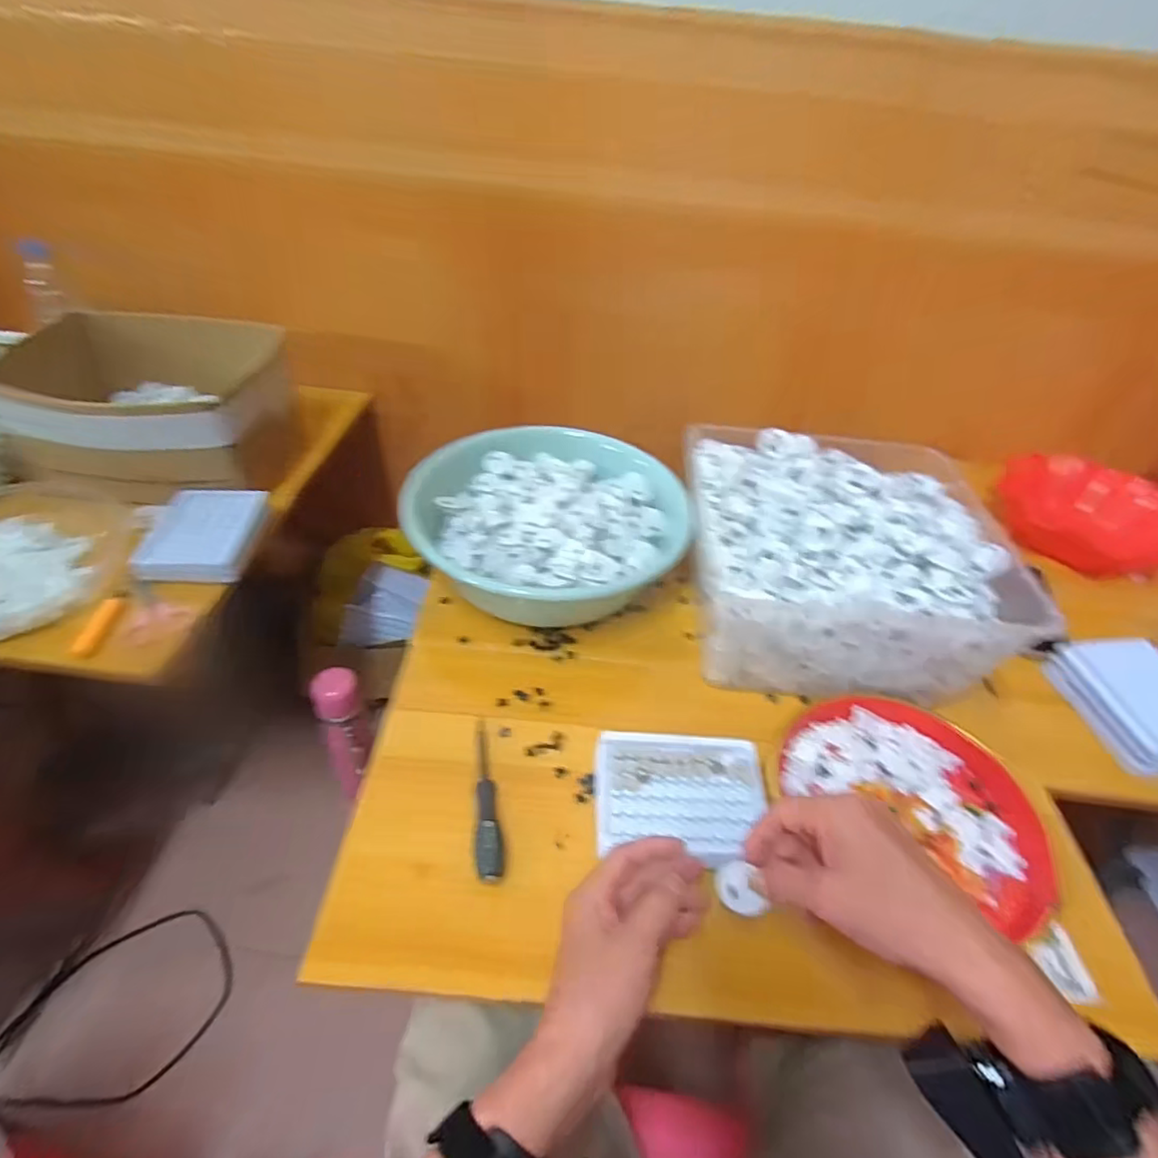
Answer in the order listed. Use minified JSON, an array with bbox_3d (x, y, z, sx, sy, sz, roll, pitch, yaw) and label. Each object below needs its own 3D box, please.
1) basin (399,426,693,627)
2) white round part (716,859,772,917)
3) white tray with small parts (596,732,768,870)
[{"bbox_3d":[-0.034,-0.063,0.701,0.284,0.100,0.270,3,43,-3],"label":"basin"},{"bbox_3d":[0.104,0.201,0.400,0.029,0.006,0.031,-15,62,23],"label":"white round part"},{"bbox_3d":[0.082,0.173,0.501,0.133,0.021,0.104,3,43,-3],"label":"white tray with small parts"}]

